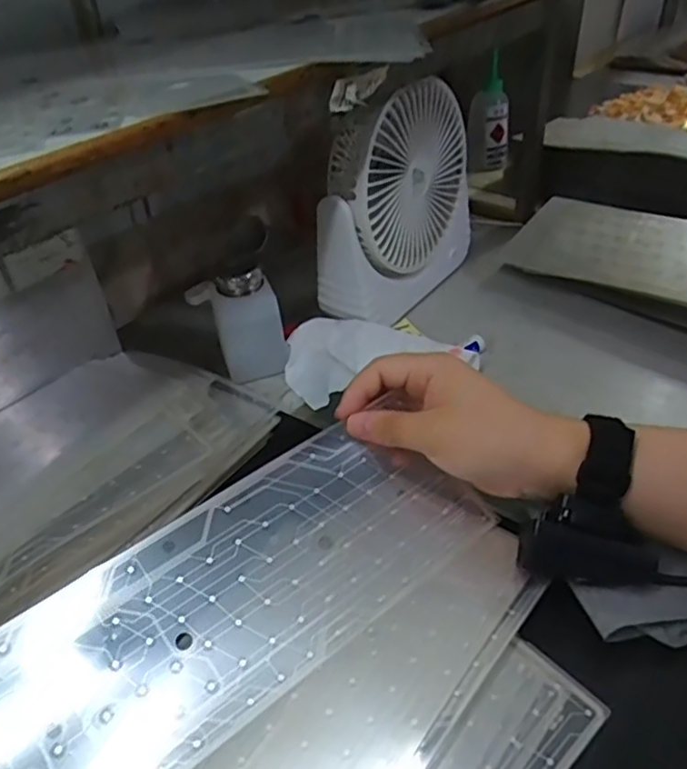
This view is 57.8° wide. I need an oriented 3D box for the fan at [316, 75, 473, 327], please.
[{"bbox_3d":[0.053,-0.171,0.571,0.071,0.180,0.187,25,48,25],"label":"fan"}]

